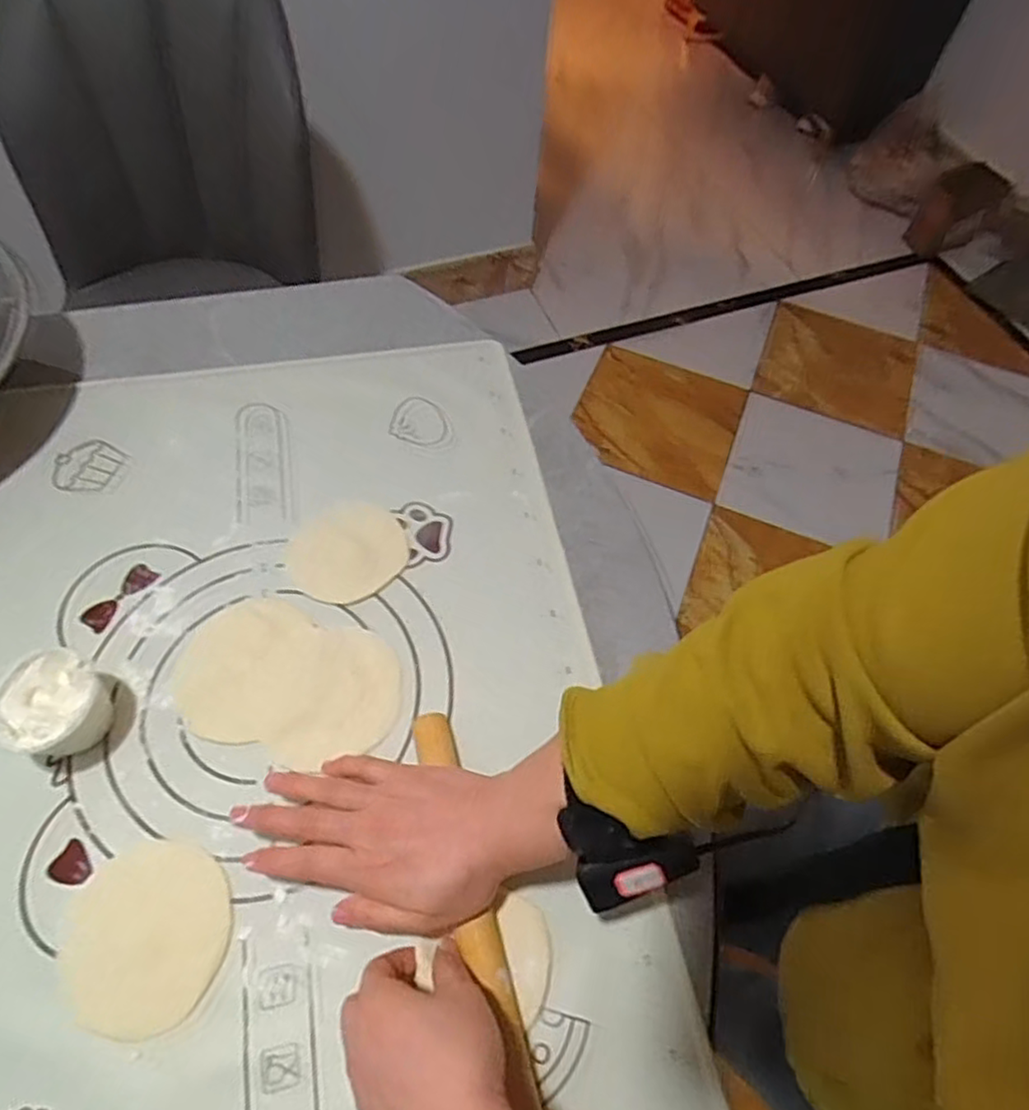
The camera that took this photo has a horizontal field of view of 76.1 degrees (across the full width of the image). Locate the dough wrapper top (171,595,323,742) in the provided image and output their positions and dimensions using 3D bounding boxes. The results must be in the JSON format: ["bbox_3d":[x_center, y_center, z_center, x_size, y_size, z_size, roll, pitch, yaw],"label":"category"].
[{"bbox_3d":[-0.202,0.085,0.502,0.100,0.005,0.111,14,58,2],"label":"dough wrapper top"}]

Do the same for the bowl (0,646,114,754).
[{"bbox_3d":[-0.312,0.106,0.452,0.065,0.056,0.065,2,60,-3],"label":"bowl"}]

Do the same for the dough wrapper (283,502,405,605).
[{"bbox_3d":[-0.144,-0.005,0.562,0.097,0.005,0.095,2,60,-3],"label":"dough wrapper"}]

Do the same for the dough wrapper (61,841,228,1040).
[{"bbox_3d":[-0.229,0.235,0.410,0.099,0.004,0.100,2,60,-3],"label":"dough wrapper"}]

